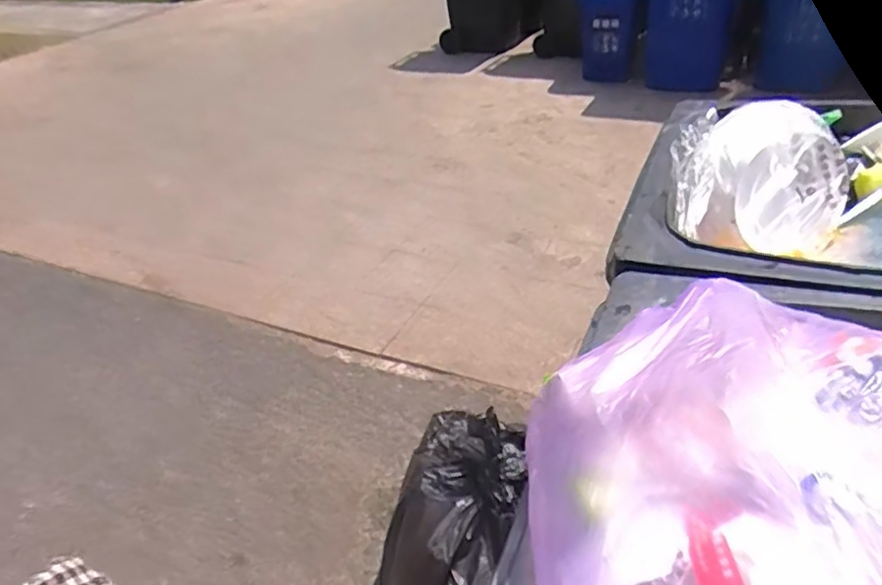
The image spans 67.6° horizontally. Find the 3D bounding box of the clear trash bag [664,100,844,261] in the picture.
[{"bbox_3d":[0.414,-0.132,0.861,0.199,0.178,0.191,14,39,28],"label":"clear trash bag"}]

